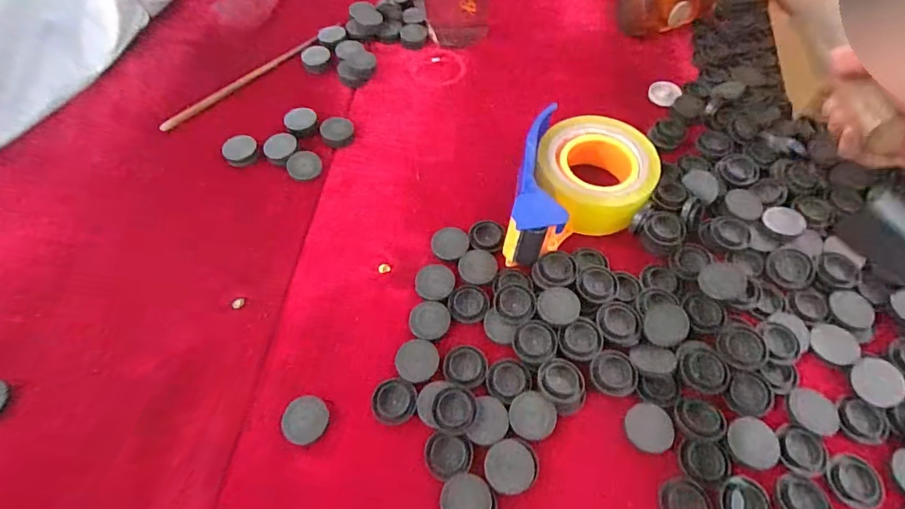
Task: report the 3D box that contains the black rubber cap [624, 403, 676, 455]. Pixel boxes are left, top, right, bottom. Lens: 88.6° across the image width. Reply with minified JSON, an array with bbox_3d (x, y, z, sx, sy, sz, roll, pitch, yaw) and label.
[{"bbox_3d":[0.139,0.121,0.325,0.034,0.004,0.032,0,59,0],"label":"black rubber cap"}]

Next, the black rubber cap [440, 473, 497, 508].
[{"bbox_3d":[0.011,0.163,0.303,0.036,0.006,0.033,0,59,0],"label":"black rubber cap"}]

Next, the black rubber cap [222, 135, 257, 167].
[{"bbox_3d":[-0.211,-0.104,0.463,0.033,0.011,0.036,0,59,0],"label":"black rubber cap"}]

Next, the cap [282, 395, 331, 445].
[{"bbox_3d":[-0.106,0.119,0.335,0.032,0.005,0.033,0,59,0],"label":"cap"}]

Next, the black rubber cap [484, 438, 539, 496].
[{"bbox_3d":[0.040,0.143,0.313,0.035,0.004,0.034,0,59,0],"label":"black rubber cap"}]

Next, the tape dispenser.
[{"bbox_3d":[0.115,-0.058,0.398,0.116,0.047,0.156,12,61,8],"label":"tape dispenser"}]

